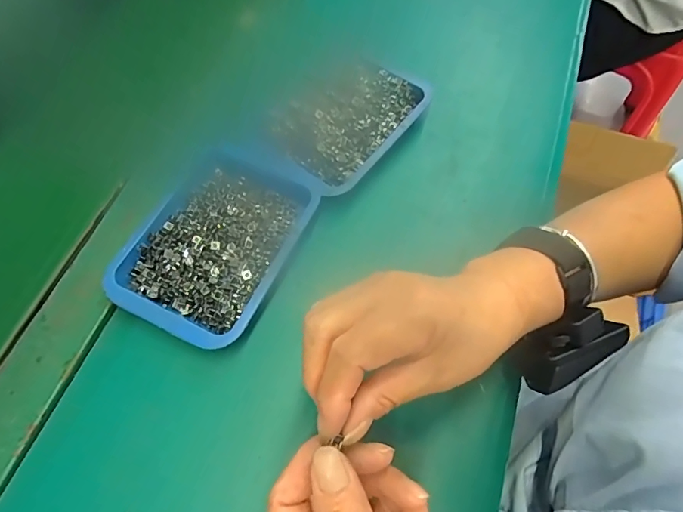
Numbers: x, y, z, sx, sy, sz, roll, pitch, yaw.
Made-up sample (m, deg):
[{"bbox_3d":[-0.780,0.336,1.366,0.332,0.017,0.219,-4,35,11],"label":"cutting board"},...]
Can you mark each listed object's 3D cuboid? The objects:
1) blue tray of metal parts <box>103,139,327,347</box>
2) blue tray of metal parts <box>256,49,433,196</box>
[{"bbox_3d":[-0.098,-0.007,0.361,0.120,0.044,0.159,23,67,11],"label":"blue tray of metal parts"},{"bbox_3d":[0.003,-0.123,0.392,0.103,0.032,0.149,37,70,16],"label":"blue tray of metal parts"}]

